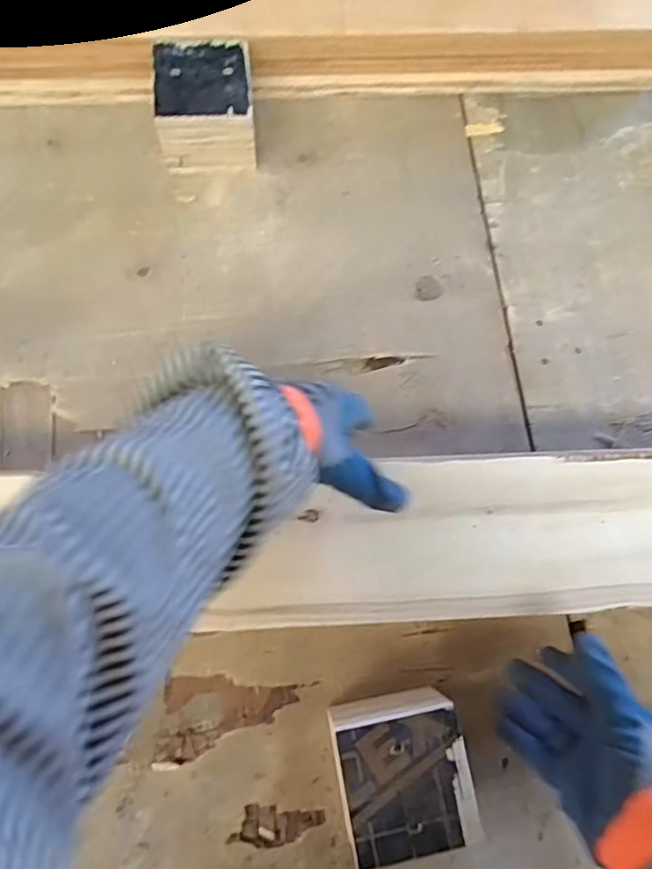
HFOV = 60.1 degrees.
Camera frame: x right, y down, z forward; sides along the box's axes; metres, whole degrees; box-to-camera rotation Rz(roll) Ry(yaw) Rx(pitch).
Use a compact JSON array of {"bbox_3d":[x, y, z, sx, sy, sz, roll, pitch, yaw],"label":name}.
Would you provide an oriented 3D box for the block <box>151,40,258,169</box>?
[{"bbox_3d":[-0.116,-0.326,0.561,0.094,0.072,0.093,-3,75,-3],"label":"block"}]

